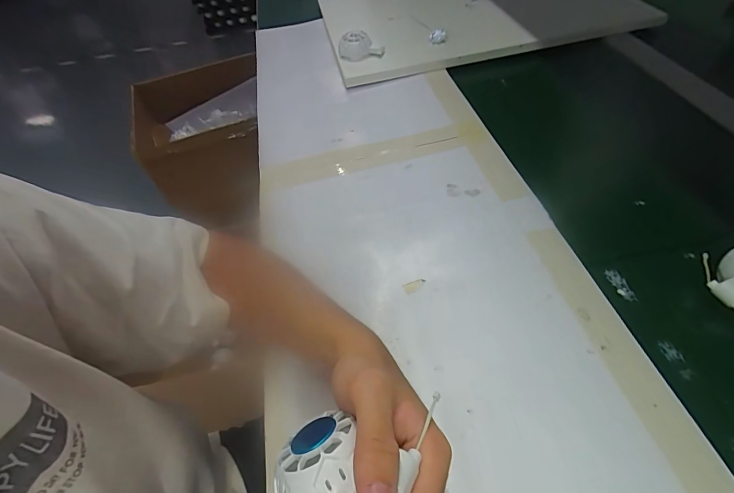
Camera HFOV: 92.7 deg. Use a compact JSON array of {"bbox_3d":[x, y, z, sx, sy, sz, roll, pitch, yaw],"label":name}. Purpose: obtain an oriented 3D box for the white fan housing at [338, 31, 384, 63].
[{"bbox_3d":[-0.011,-0.365,0.637,0.080,0.053,0.026,-9,53,0],"label":"white fan housing"}]

